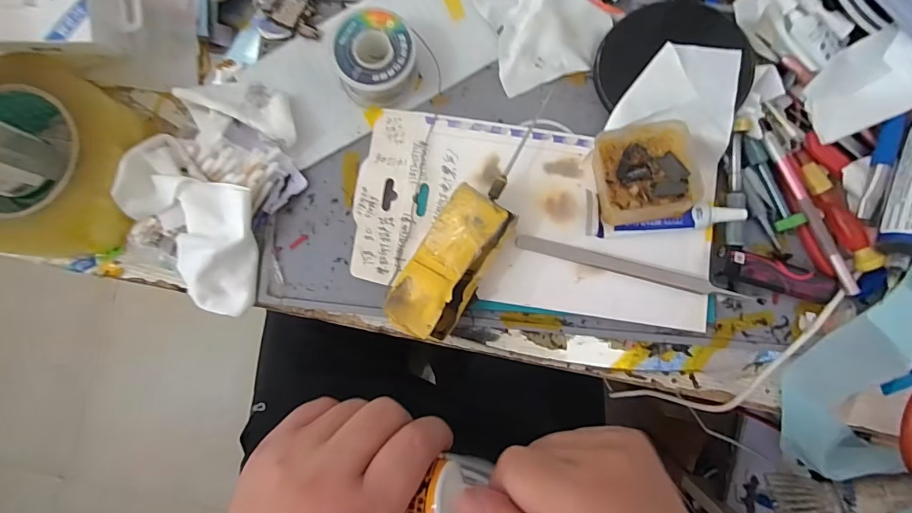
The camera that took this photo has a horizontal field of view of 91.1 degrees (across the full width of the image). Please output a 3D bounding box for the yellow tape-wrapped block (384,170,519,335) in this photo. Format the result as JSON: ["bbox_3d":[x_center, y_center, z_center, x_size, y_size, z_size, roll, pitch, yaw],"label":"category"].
[{"bbox_3d":[0.001,0.001,0.277,0.043,0.037,0.106,33,84,2],"label":"yellow tape-wrapped block"}]

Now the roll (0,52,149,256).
[{"bbox_3d":[-0.255,-0.062,0.285,0.108,0.050,0.121,3,84,-1],"label":"roll"}]

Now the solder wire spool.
[{"bbox_3d":[-0.052,-0.129,0.295,0.050,0.027,0.053,0,84,-1],"label":"solder wire spool"}]

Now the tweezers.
[{"bbox_3d":[0.122,0.009,0.292,0.165,0.004,0.011,14,84,0],"label":"tweezers"}]

